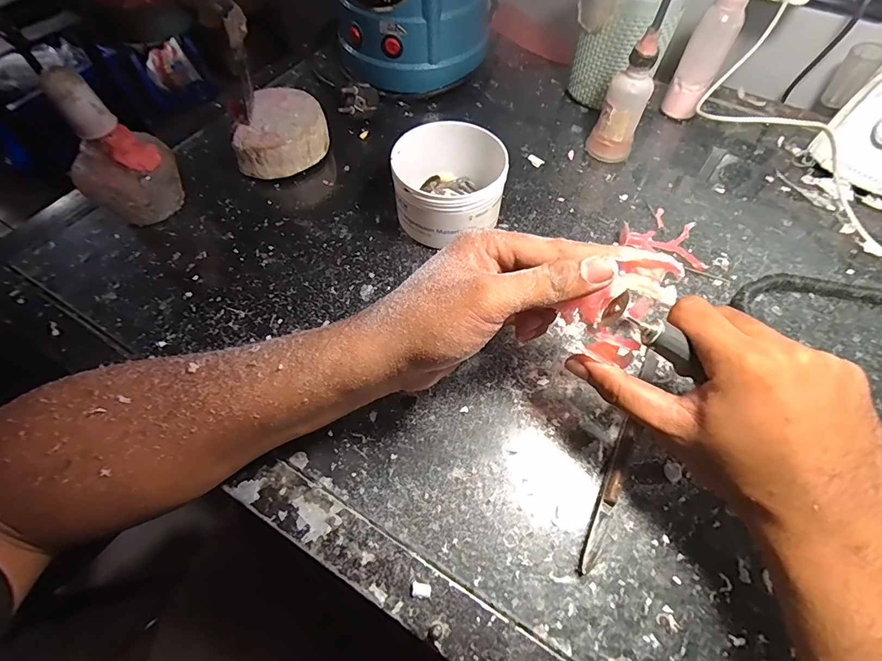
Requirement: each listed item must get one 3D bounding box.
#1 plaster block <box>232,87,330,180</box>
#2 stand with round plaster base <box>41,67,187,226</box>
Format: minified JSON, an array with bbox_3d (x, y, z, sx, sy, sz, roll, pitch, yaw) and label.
[{"bbox_3d":[-0.152,-0.191,0.423,0.078,0.043,0.094,7,60,5],"label":"plaster block"},{"bbox_3d":[-0.262,-0.139,0.349,0.056,0.121,0.066,25,63,14],"label":"stand with round plaster base"}]

